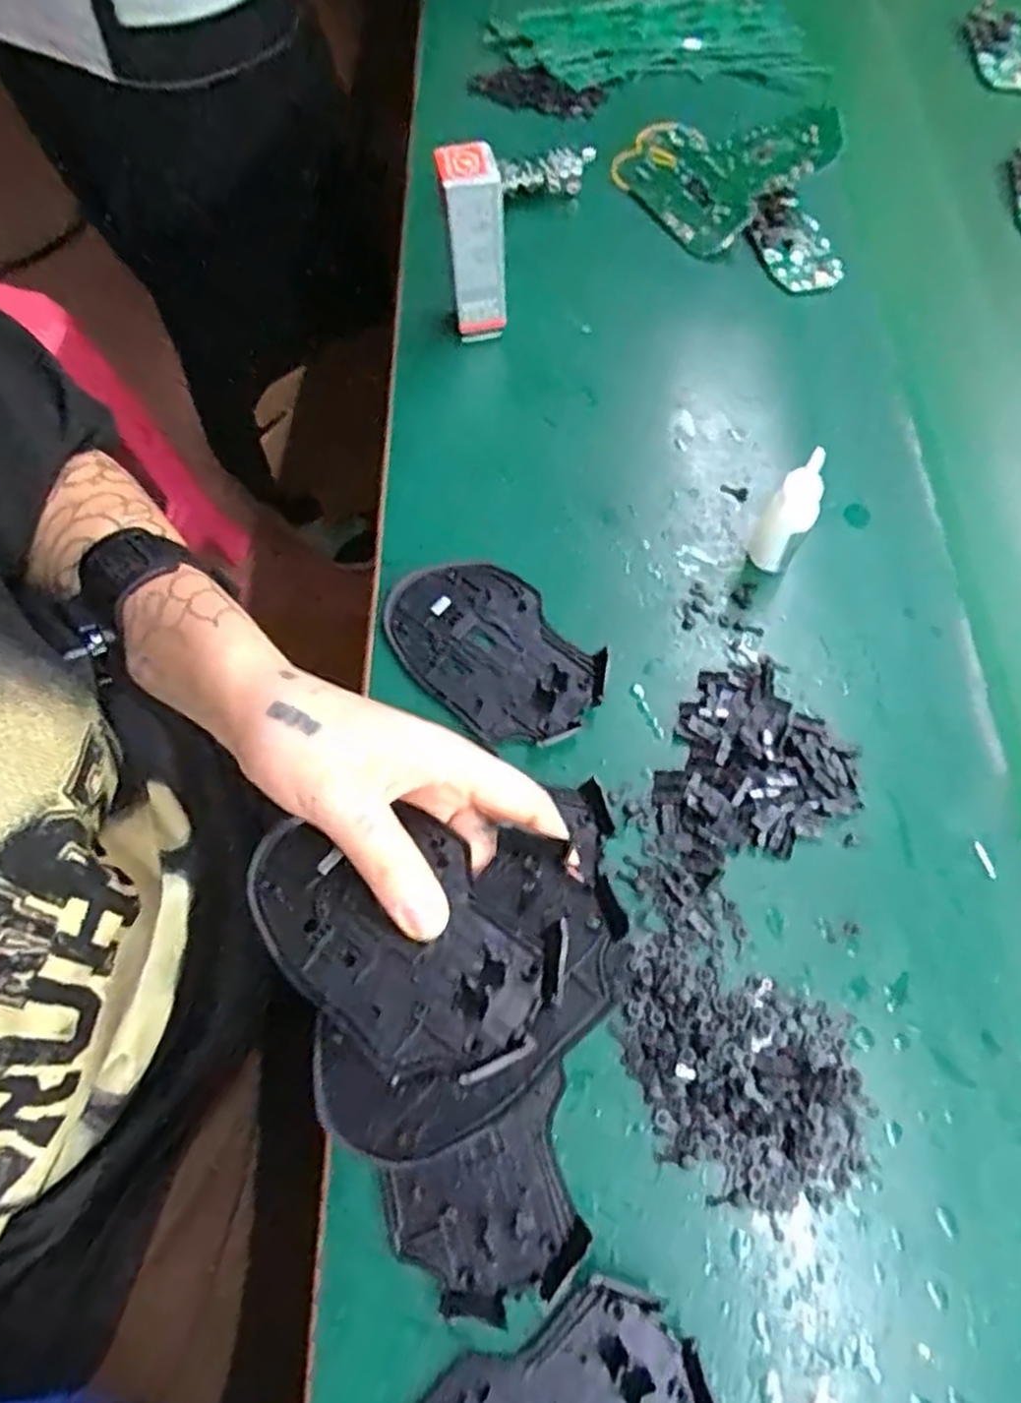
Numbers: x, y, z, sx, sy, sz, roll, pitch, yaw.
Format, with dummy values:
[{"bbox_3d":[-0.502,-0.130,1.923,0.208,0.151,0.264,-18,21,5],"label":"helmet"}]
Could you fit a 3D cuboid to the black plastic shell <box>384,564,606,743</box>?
[{"bbox_3d":[-0.010,-0.026,0.377,0.071,0.012,0.111,-42,74,-18],"label":"black plastic shell"}]

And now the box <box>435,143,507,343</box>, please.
[{"bbox_3d":[-0.020,-0.247,0.425,0.032,0.101,0.025,-10,67,-6],"label":"box"}]

